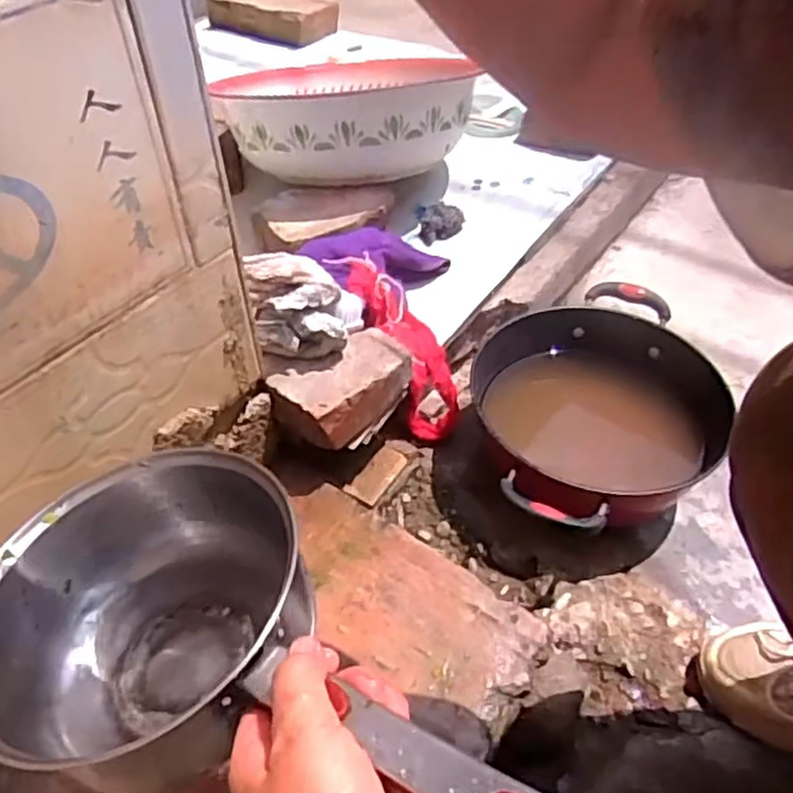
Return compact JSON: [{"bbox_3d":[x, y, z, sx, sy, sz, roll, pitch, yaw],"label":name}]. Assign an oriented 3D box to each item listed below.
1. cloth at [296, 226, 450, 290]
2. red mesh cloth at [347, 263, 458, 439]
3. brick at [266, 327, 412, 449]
[{"bbox_3d":[-0.015,-0.151,0.821,0.179,0.052,0.083,3,40,-27],"label":"cloth"},{"bbox_3d":[0.009,-0.050,0.798,0.060,0.209,0.069,-3,33,45],"label":"red mesh cloth"},{"bbox_3d":[-0.053,-0.012,0.725,0.086,0.054,0.126,34,53,30],"label":"brick"}]

